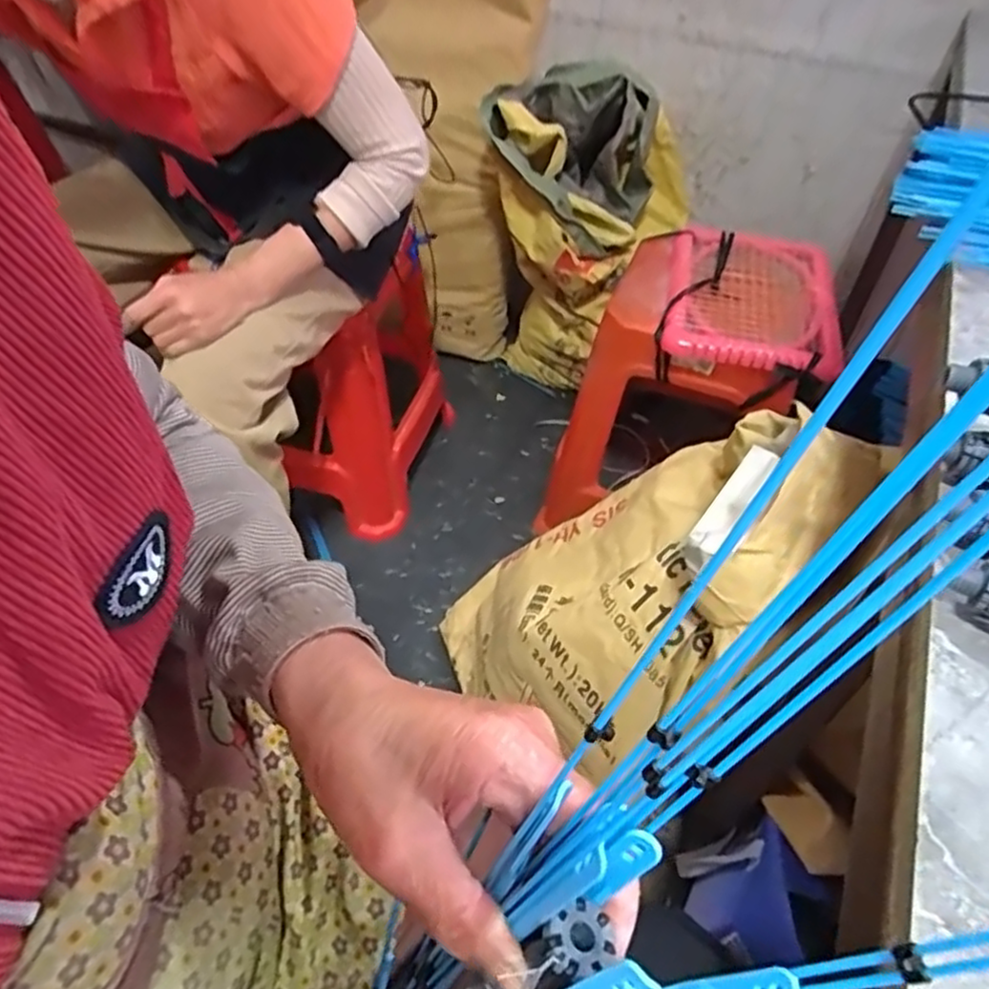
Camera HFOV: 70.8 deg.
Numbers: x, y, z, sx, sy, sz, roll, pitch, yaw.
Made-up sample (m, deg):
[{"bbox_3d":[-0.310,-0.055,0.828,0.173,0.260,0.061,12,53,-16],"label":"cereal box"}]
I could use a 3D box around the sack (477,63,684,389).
[{"bbox_3d":[0.138,-0.452,1.370,0.351,0.632,0.232,23,51,17],"label":"sack"}]

